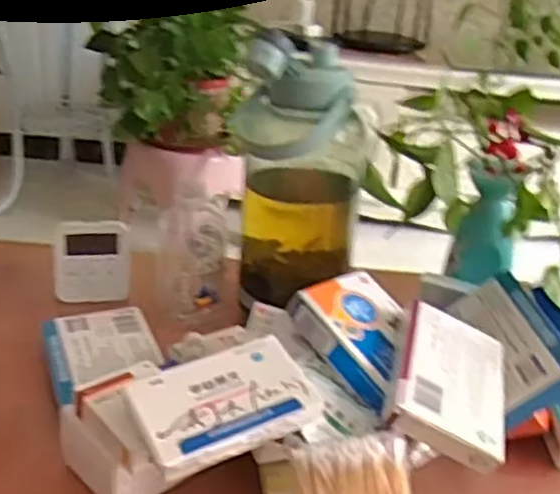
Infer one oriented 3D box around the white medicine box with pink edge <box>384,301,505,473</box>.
[{"bbox_3d":[0.122,0.095,0.537,0.081,0.016,0.123,26,38,-2],"label":"white medicine box with pink edge"}]

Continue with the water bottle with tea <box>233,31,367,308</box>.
[{"bbox_3d":[0.018,-0.066,0.685,0.113,0.240,0.120,4,26,-1],"label":"water bottle with tea"}]

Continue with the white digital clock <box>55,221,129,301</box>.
[{"bbox_3d":[-0.192,0.014,0.761,0.073,0.081,0.018,-2,13,-16],"label":"white digital clock"}]

